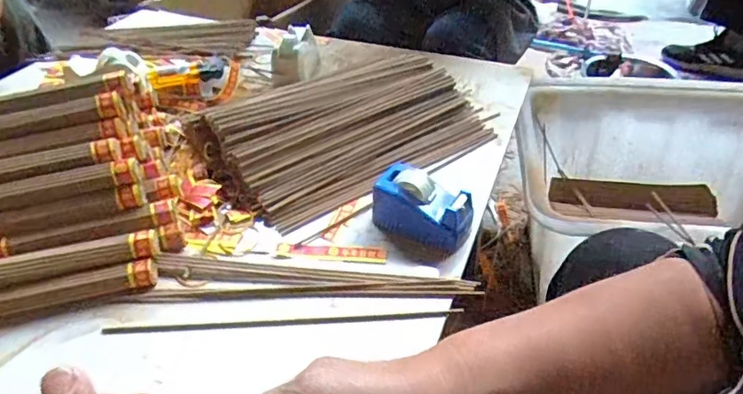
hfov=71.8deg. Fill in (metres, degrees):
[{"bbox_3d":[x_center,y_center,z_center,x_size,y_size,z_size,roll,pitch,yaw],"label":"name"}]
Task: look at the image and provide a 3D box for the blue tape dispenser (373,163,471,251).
[{"bbox_3d":[0.051,0.010,0.530,0.106,0.059,0.062,30,49,32],"label":"blue tape dispenser"}]

